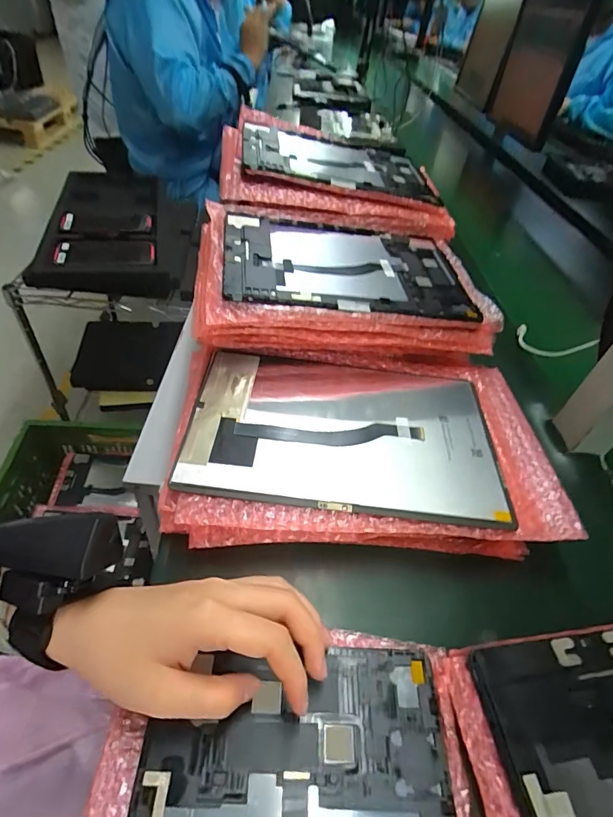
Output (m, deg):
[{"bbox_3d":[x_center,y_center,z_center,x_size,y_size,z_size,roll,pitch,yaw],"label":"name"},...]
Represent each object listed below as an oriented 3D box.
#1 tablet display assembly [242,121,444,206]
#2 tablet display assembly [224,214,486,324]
[{"bbox_3d":[0.044,-0.326,0.568,0.253,0.014,0.176,6,48,-13],"label":"tablet display assembly"},{"bbox_3d":[0.042,-0.149,0.443,0.247,0.008,0.159,1,49,-13],"label":"tablet display assembly"}]

